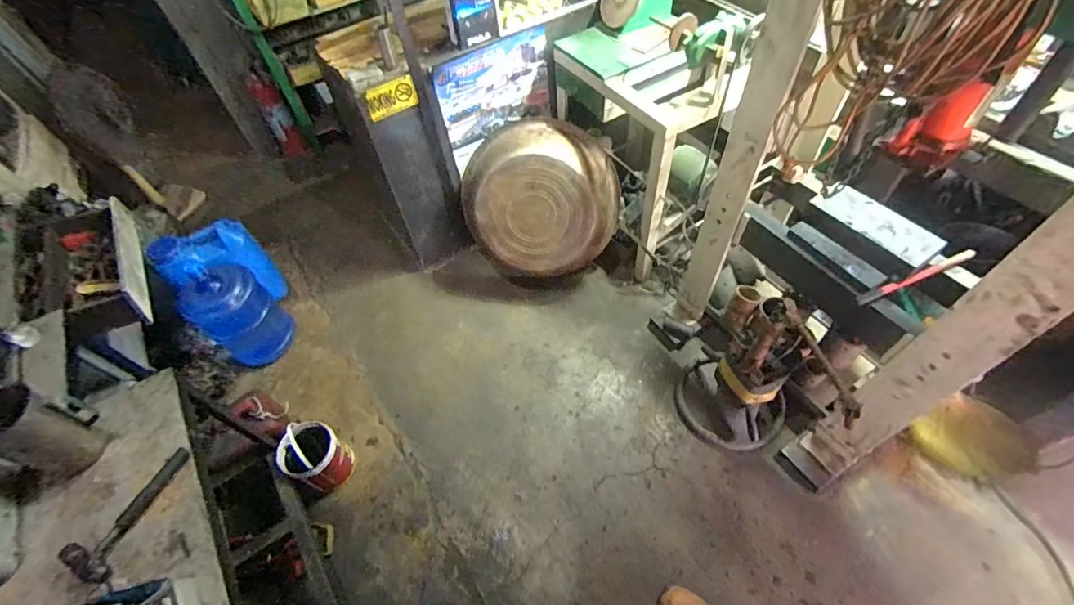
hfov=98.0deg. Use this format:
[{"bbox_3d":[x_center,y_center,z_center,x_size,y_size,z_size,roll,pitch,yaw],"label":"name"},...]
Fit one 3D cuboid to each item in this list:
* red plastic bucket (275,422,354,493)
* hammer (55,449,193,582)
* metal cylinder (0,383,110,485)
[{"bbox_3d":[-0.724,0.494,1.522,0.177,0.213,0.168,-3,54,3],"label":"red plastic bucket"},{"bbox_3d":[-0.808,0.403,0.920,0.109,0.029,0.246,9,56,12],"label":"hammer"},{"bbox_3d":[-0.958,0.248,0.890,0.100,0.207,0.129,19,58,18],"label":"metal cylinder"}]

